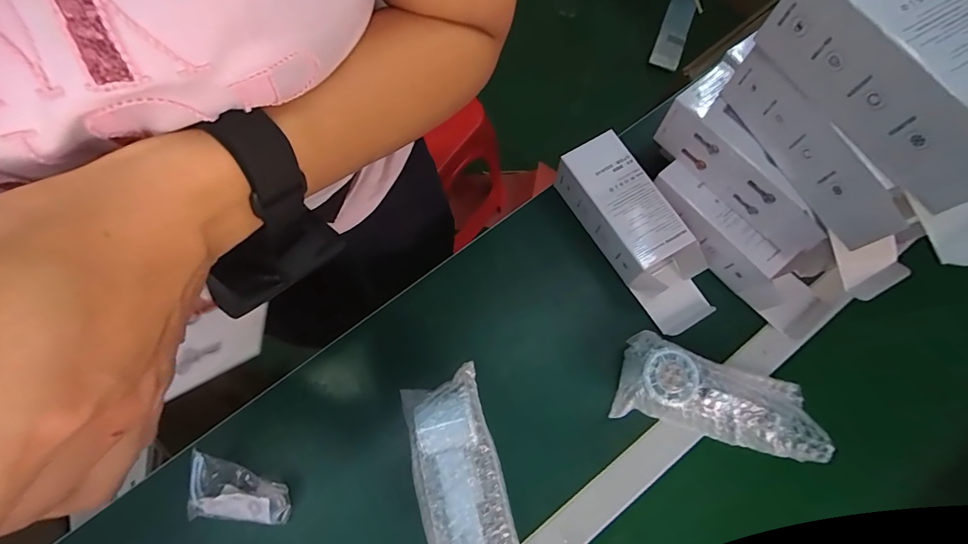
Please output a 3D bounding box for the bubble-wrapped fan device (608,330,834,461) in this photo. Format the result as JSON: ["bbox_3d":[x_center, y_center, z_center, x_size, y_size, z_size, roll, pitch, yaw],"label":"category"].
[{"bbox_3d":[0.239,0.127,0.443,0.197,0.047,0.099,11,74,3],"label":"bubble-wrapped fan device"}]

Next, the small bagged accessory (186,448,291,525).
[{"bbox_3d":[-0.248,0.218,0.437,0.096,0.021,0.075,5,97,-6],"label":"small bagged accessory"}]

